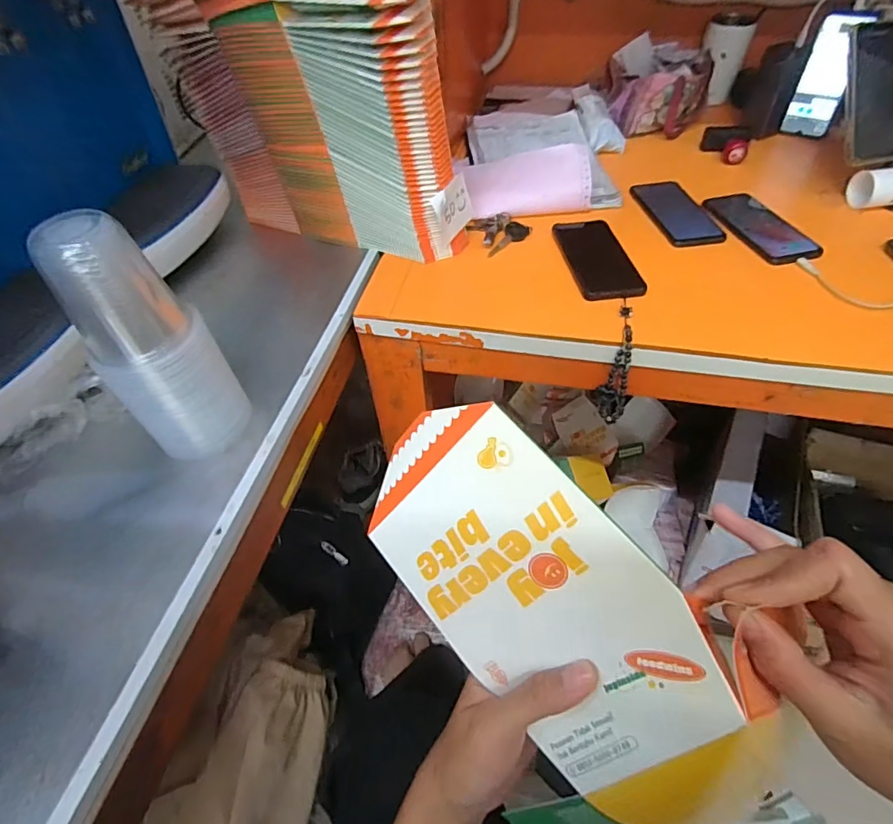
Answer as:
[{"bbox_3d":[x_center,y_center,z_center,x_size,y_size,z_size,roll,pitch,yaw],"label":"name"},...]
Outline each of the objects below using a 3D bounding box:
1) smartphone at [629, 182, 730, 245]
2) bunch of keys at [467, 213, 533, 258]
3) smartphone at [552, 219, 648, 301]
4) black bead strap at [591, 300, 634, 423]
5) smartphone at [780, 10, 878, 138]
[{"bbox_3d":[0.328,-0.292,0.712,0.083,0.004,0.181,-8,49,-2],"label":"smartphone"},{"bbox_3d":[0.068,-0.257,0.689,0.076,0.019,0.081,-30,54,-21],"label":"bunch of keys"},{"bbox_3d":[0.196,-0.202,0.648,0.080,0.014,0.176,-9,49,-3],"label":"smartphone"},{"bbox_3d":[0.197,-0.054,0.577,0.033,0.132,0.062,7,25,10],"label":"black bead strap"},{"bbox_3d":[0.624,-0.552,0.816,0.071,0.168,0.016,28,42,31],"label":"smartphone"}]

